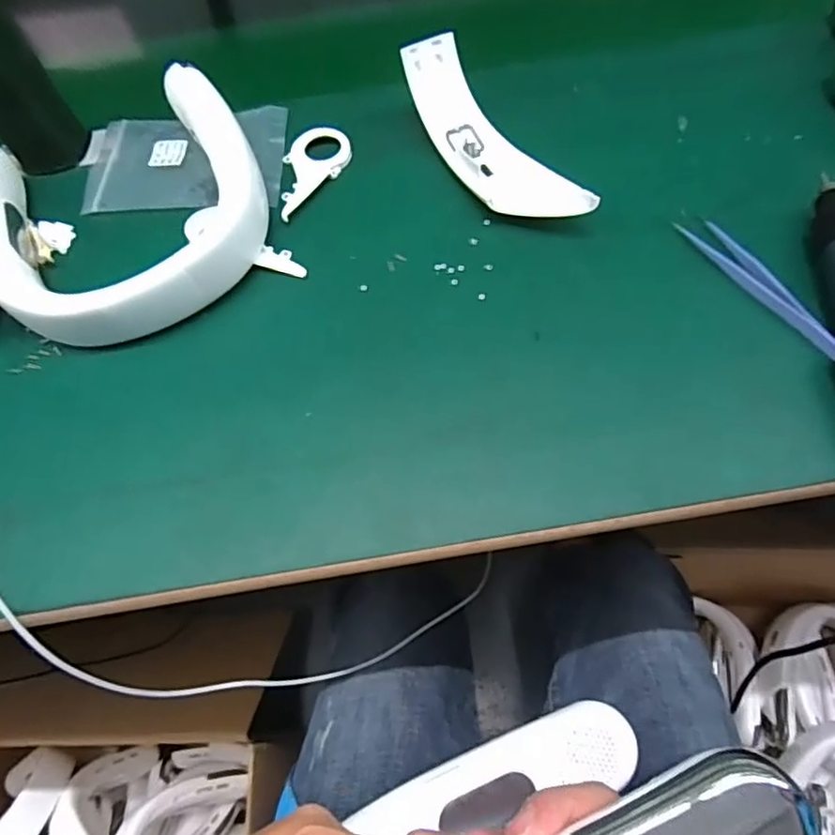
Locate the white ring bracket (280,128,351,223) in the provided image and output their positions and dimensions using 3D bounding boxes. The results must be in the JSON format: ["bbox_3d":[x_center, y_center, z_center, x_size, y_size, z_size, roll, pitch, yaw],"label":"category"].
[{"bbox_3d":[-0.082,-0.181,0.441,0.044,0.005,0.091,24,68,14],"label":"white ring bracket"}]

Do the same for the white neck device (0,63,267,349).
[{"bbox_3d":[-0.204,-0.139,0.405,0.204,0.049,0.191,-27,66,-10],"label":"white neck device"}]

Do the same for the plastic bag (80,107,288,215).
[{"bbox_3d":[-0.180,-0.198,0.459,0.157,0.010,0.097,-2,64,2],"label":"plastic bag"}]

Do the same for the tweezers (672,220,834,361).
[{"bbox_3d":[0.215,-0.086,0.373,0.021,0.017,0.127,-26,66,-9],"label":"tweezers"}]

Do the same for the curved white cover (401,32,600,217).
[{"bbox_3d":[0.047,-0.191,0.420,0.050,0.044,0.178,-28,66,-10],"label":"curved white cover"}]

